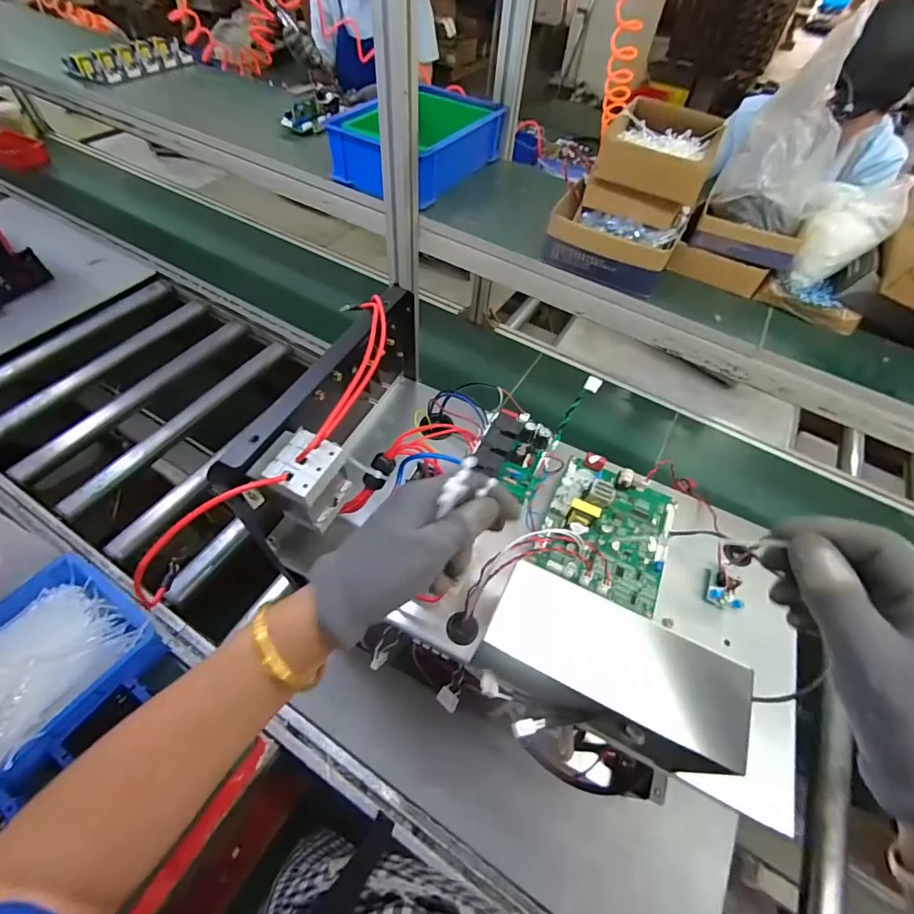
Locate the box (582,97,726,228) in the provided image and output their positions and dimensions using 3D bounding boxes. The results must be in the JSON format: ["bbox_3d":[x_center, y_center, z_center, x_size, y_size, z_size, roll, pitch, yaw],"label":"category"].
[{"bbox_3d":[0.283,-0.424,0.633,0.148,0.085,0.191,21,56,10],"label":"box"}]

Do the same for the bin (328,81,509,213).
[{"bbox_3d":[-0.071,-0.557,0.774,0.211,0.084,0.311,28,57,14],"label":"bin"}]

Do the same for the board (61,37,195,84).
[{"bbox_3d":[-0.752,-0.923,1.019,0.103,0.038,0.260,31,58,16],"label":"board"}]

